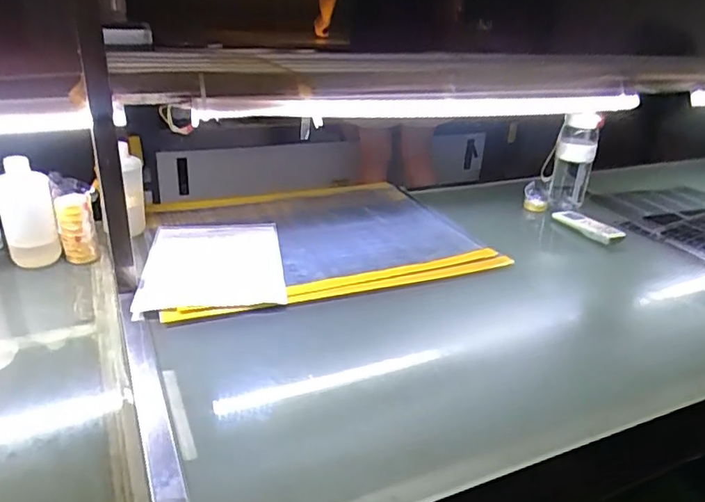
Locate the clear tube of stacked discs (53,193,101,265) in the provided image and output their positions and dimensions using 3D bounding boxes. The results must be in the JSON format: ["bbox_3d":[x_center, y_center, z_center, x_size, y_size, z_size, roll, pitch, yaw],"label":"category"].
[{"bbox_3d":[-0.435,-0.036,0.880,0.052,0.111,0.046,-8,31,-23],"label":"clear tube of stacked discs"}]

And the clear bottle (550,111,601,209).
[{"bbox_3d":[0.521,-0.222,1.304,0.084,0.203,0.084,17,30,21],"label":"clear bottle"}]

